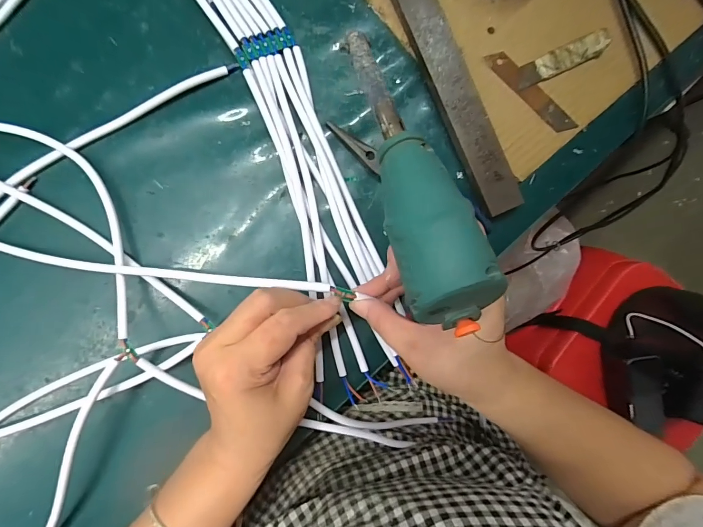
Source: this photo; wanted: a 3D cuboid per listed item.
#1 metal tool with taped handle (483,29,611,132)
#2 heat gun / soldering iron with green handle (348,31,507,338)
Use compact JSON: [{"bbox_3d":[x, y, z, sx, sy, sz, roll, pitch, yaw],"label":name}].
[{"bbox_3d":[0.173,-0.150,0.312,0.100,0.004,0.074,-13,90,-3],"label":"metal tool with taped handle"},{"bbox_3d":[0.027,-0.052,0.189,0.038,0.035,0.167,-14,70,-3],"label":"heat gun / soldering iron with green handle"}]

